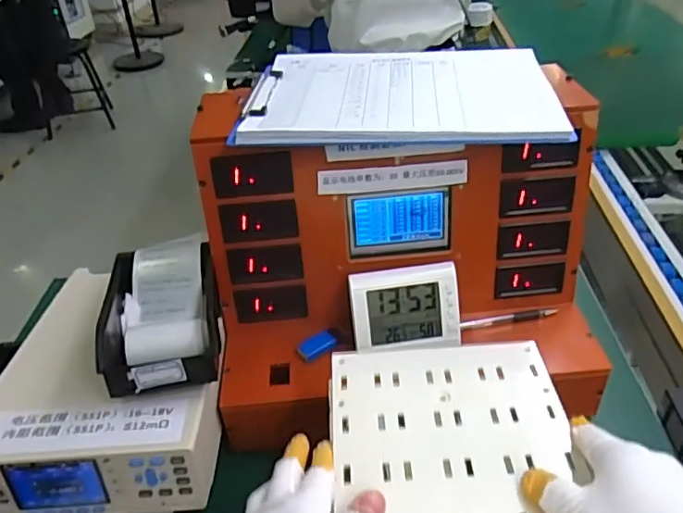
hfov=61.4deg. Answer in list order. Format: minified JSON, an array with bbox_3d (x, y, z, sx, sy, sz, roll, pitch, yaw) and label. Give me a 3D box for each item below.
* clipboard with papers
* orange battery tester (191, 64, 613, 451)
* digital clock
[{"bbox_3d":[0.058,-0.169,0.594,0.296,0.022,0.212,1,37,5],"label":"clipboard with papers"},{"bbox_3d":[0.063,-0.001,0.622,0.406,0.298,0.242,-5,37,-2],"label":"orange battery tester"},{"bbox_3d":[0.066,0.056,0.602,0.110,0.090,0.024,-8,10,-3],"label":"digital clock"}]

